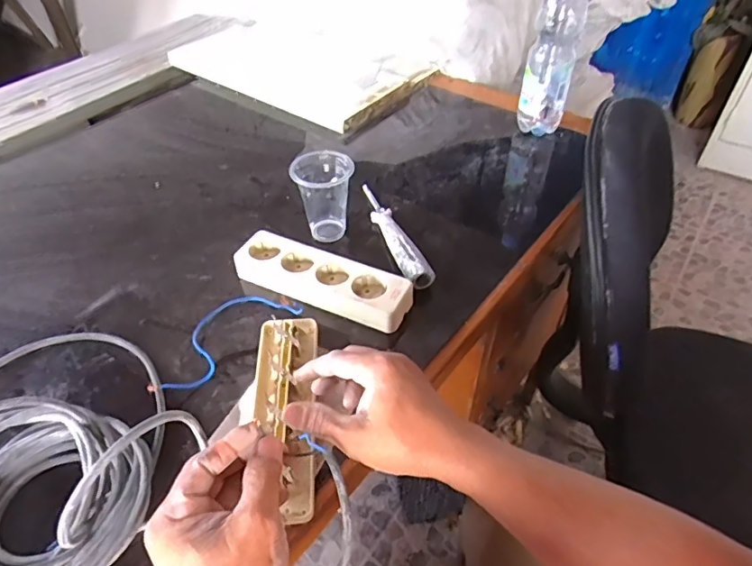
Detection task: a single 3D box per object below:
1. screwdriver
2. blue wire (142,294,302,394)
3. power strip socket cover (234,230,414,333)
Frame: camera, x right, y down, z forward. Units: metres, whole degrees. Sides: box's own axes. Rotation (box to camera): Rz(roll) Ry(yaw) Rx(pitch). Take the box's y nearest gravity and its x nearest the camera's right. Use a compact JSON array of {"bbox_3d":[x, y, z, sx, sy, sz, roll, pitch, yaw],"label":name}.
[{"bbox_3d":[0.021,-0.066,0.633,0.030,0.033,0.201,-13,47,-12],"label":"screwdriver"},{"bbox_3d":[-0.159,0.055,0.524,0.067,0.015,0.160,33,55,29],"label":"blue wire"},{"bbox_3d":[-0.059,-0.004,0.569,0.198,0.035,0.062,20,49,20],"label":"power strip socket cover"}]

